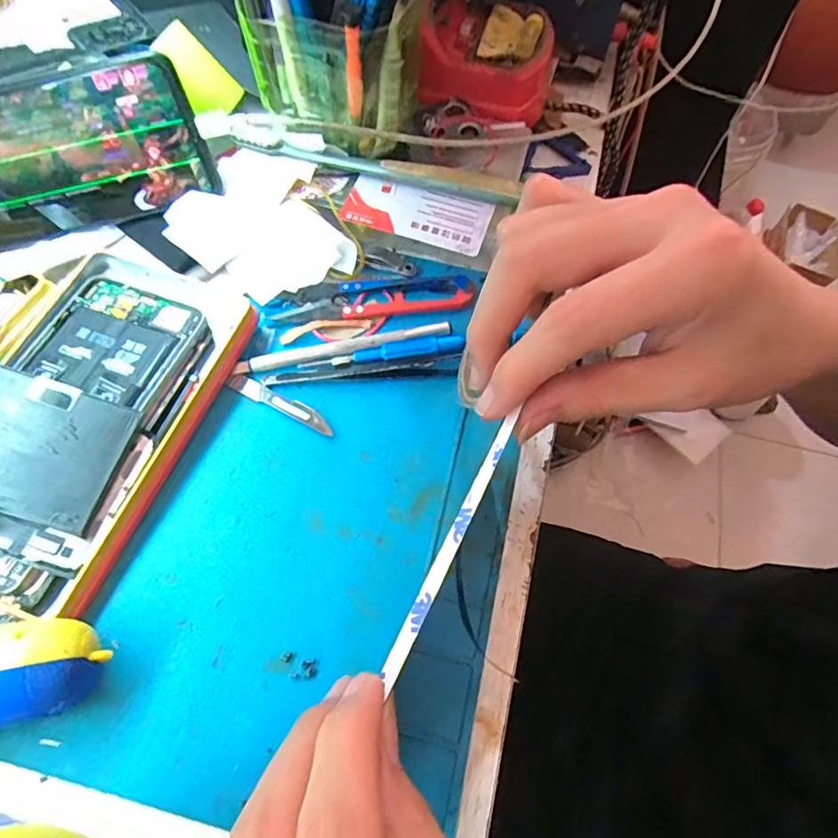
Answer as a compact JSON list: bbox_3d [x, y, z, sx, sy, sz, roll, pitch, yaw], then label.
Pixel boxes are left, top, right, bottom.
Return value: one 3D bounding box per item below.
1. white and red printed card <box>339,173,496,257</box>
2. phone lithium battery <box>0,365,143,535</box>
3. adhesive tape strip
[{"bbox_3d":[-0.001,-0.121,0.320,0.084,0.004,0.038,17,67,6],"label":"white and red printed card"},{"bbox_3d":[-0.175,0.010,0.237,0.081,0.004,0.059,19,67,-8],"label":"phone lithium battery"},{"bbox_3d":[0.012,0.039,0.182,0.006,0.004,0.095,25,69,10],"label":"adhesive tape strip"}]

